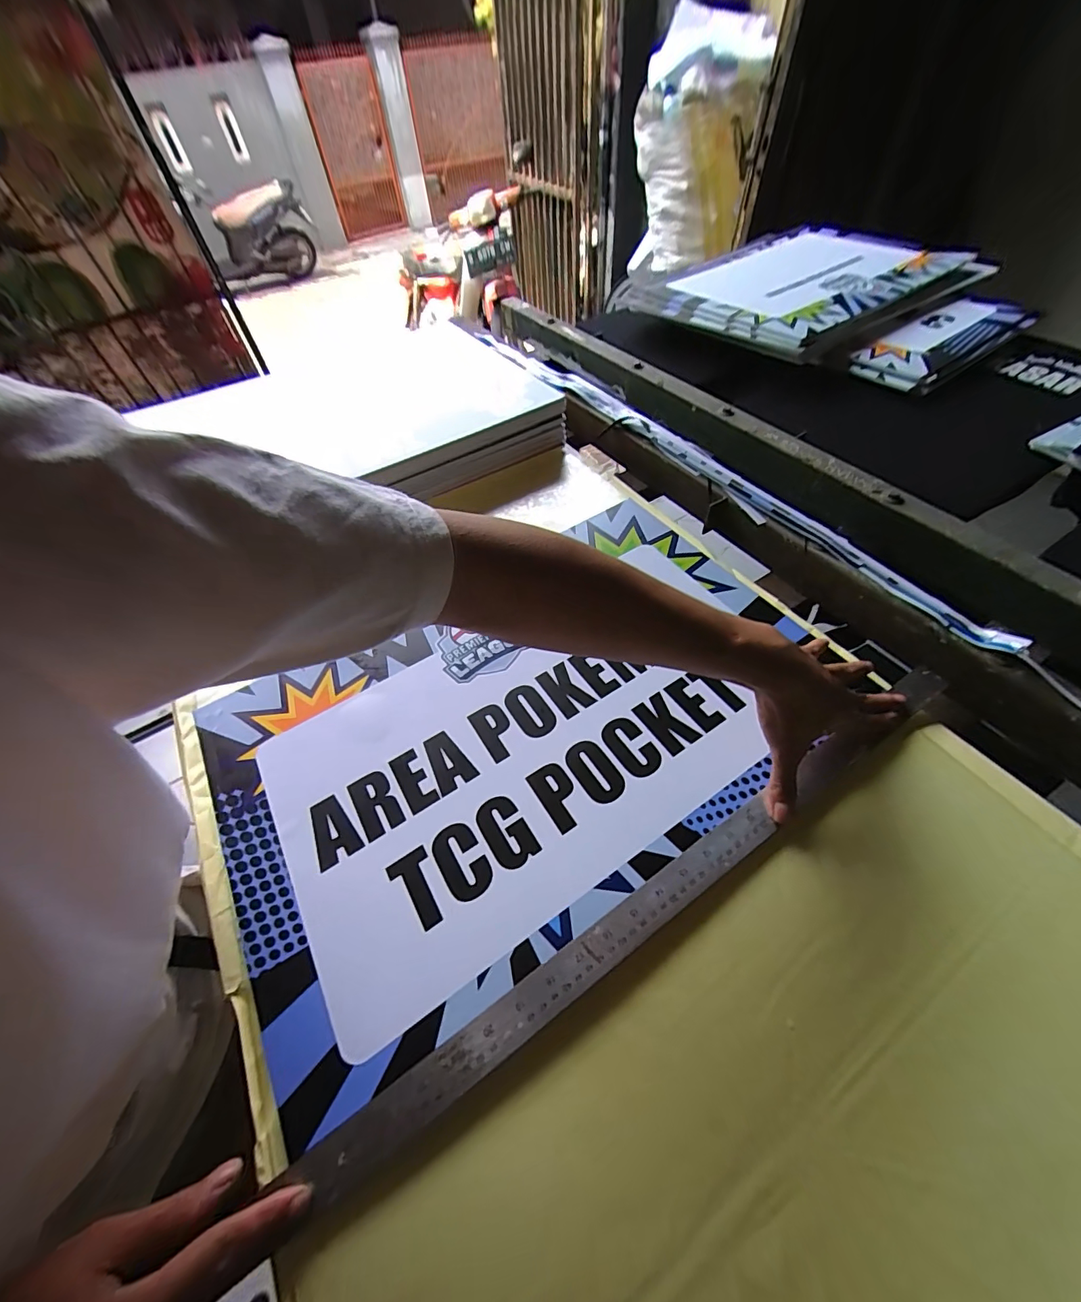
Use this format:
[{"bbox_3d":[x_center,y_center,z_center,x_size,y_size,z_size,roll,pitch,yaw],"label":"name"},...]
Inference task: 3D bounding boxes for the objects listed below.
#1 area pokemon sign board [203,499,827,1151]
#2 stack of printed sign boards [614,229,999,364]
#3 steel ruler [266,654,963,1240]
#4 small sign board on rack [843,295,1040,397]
[{"bbox_3d":[-0.011,0.060,0.461,0.572,0.016,0.369,-29,57,-15],"label":"area pokemon sign board"},{"bbox_3d":[0.537,-0.780,0.989,0.630,0.050,0.466,-31,57,-17],"label":"stack of printed sign boards"},{"bbox_3d":[0.123,0.181,0.360,0.623,0.010,0.037,-29,68,-16],"label":"steel ruler"},{"bbox_3d":[0.731,-0.572,0.840,0.390,0.013,0.145,-32,58,-17],"label":"small sign board on rack"}]

